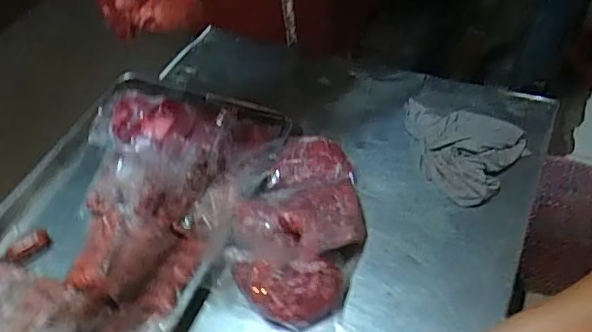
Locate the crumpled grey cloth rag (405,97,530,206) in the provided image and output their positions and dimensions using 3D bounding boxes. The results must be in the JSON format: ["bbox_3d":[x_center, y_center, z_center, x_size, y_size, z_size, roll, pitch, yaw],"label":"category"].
[{"bbox_3d":[0.267,-0.031,0.950,0.205,0.031,0.184,18,53,20],"label":"crumpled grey cloth rag"}]

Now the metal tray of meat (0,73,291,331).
[{"bbox_3d":[-0.275,0.076,0.911,0.377,0.078,0.575,15,52,18],"label":"metal tray of meat"}]

